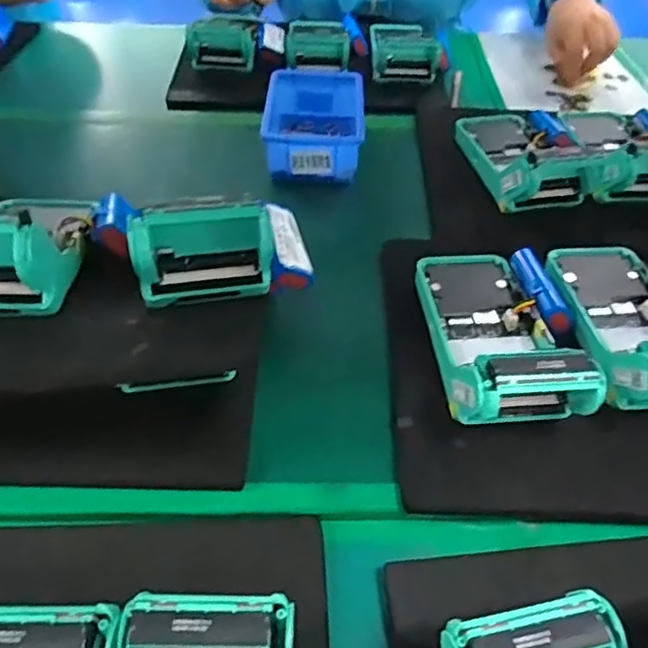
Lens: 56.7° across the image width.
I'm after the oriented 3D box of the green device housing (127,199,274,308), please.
[{"bbox_3d":[-0.068,-0.045,0.344,0.078,0.065,0.042,-9,48,-13],"label":"green device housing"}]

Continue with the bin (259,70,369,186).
[{"bbox_3d":[-0.010,-0.214,0.630,0.096,0.052,0.149,3,47,-1],"label":"bin"}]

